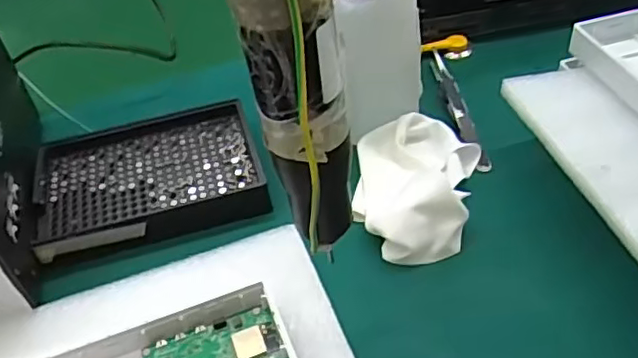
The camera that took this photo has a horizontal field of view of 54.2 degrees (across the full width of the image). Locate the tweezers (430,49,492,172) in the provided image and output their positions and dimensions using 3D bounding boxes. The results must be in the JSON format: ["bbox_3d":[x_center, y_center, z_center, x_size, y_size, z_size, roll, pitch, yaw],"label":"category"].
[{"bbox_3d":[0.094,-0.049,0.423,0.012,0.017,0.111,-10,43,-3],"label":"tweezers"}]

